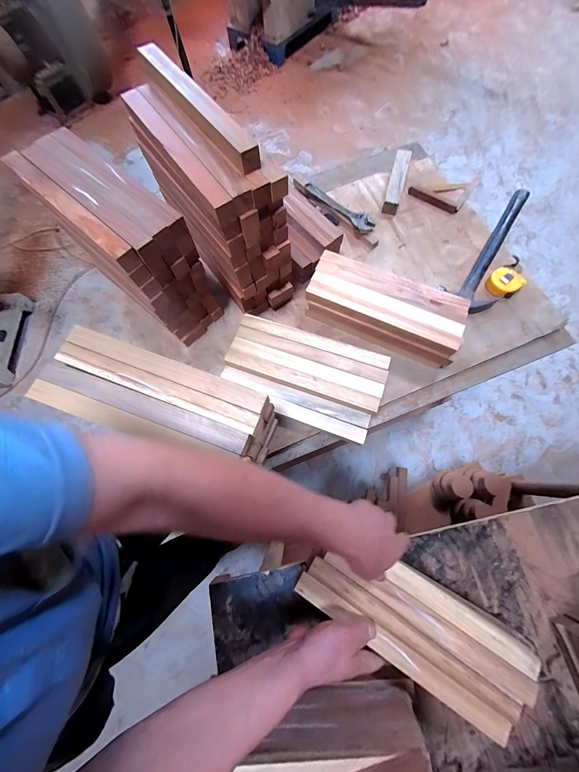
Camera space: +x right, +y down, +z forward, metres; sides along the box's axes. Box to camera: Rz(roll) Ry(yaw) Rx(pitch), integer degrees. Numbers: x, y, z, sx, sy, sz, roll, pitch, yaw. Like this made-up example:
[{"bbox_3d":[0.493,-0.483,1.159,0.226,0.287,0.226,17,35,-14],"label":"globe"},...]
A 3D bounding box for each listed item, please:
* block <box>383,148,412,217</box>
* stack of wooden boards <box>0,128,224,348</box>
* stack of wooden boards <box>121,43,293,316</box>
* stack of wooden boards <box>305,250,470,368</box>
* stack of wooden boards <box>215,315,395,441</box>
[{"bbox_3d":[0.299,-0.570,0.746,0.044,0.040,0.202,15,73,6],"label":"block"},{"bbox_3d":[-0.324,-0.276,0.546,0.324,0.257,0.130,40,77,13],"label":"stack of wooden boards"},{"bbox_3d":[-0.145,-0.359,0.552,0.134,0.323,0.340,-34,74,-9],"label":"stack of wooden boards"},{"bbox_3d":[0.206,-0.171,0.599,0.335,0.088,0.134,26,74,9],"label":"stack of wooden boards"},{"bbox_3d":[0.026,-0.019,0.577,0.321,0.067,0.180,20,74,8],"label":"stack of wooden boards"}]

